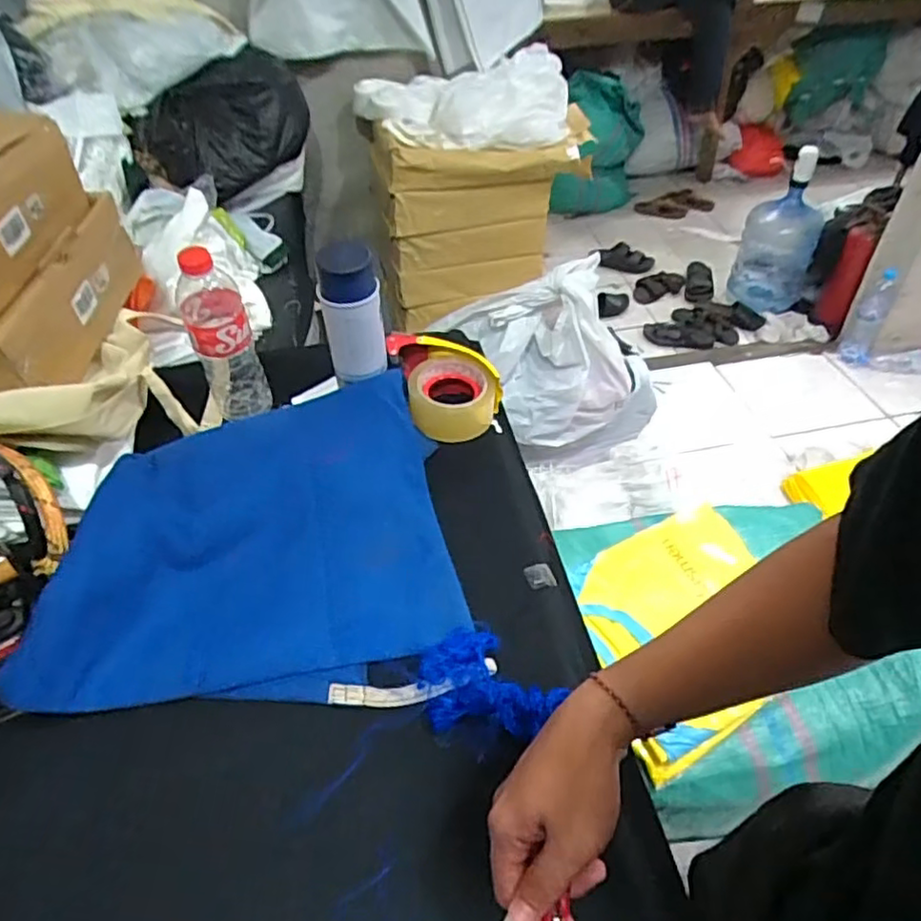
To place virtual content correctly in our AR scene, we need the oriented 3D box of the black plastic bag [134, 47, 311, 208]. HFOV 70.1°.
[{"bbox_3d":[-0.436,-0.658,1.288,0.205,0.153,0.369,13,48,13],"label":"black plastic bag"}]

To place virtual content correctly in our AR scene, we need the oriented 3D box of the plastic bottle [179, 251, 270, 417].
[{"bbox_3d":[-0.265,-0.138,0.731,0.062,0.213,0.074,-20,49,-17],"label":"plastic bottle"}]

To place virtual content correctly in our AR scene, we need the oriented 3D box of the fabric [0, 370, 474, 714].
[{"bbox_3d":[-0.206,0.065,0.652,0.376,0.060,0.344,-8,47,-7],"label":"fabric"}]

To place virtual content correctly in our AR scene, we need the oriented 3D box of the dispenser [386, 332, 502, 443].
[{"bbox_3d":[-0.016,-0.094,0.805,0.114,0.067,0.133,-14,48,-13],"label":"dispenser"}]

